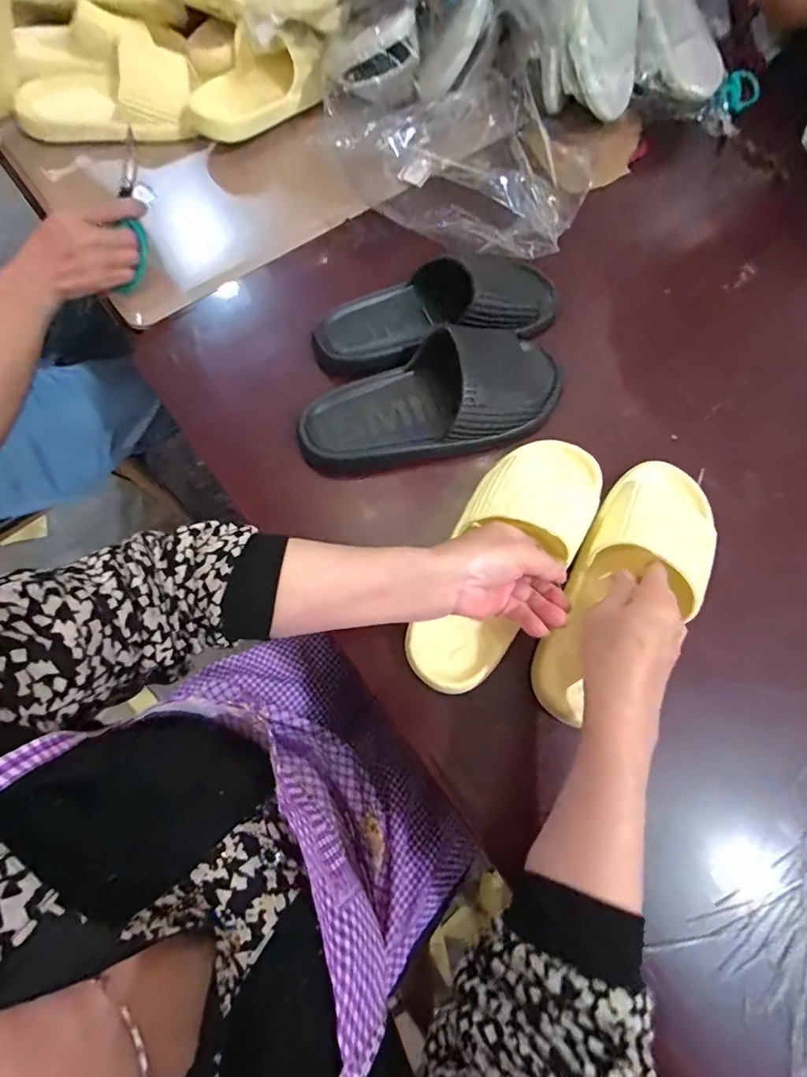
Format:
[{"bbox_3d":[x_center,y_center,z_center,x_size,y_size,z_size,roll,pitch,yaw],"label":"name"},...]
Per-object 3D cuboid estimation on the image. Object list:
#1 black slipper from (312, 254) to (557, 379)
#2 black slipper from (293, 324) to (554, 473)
[{"bbox_3d":[0.033,-0.248,0.516,0.263,0.076,0.098,-15,74,-6],"label":"black slipper"},{"bbox_3d":[0.034,-0.142,0.480,0.276,0.075,0.110,-18,75,-7],"label":"black slipper"}]

